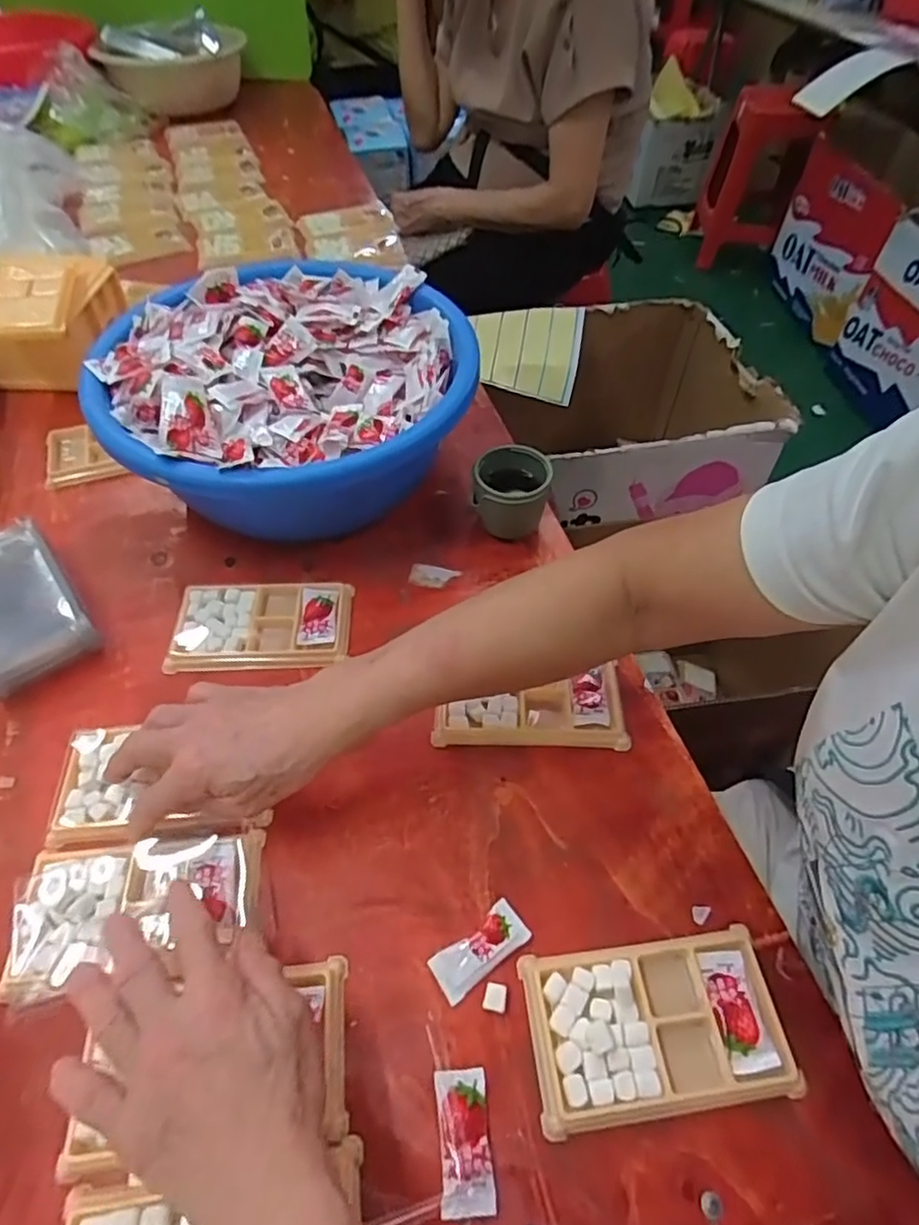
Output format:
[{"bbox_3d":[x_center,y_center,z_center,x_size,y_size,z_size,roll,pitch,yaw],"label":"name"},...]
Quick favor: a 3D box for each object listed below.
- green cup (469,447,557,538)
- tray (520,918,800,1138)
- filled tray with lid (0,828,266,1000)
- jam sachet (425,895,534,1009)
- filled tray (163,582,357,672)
[{"bbox_3d":[0.045,-0.104,0.555,0.064,0.061,0.066,1,54,-1],"label":"green cup"},{"bbox_3d":[0.108,0.223,0.343,0.135,0.013,0.080,-6,54,-6],"label":"tray"},{"bbox_3d":[-0.192,0.169,0.374,0.142,0.015,0.075,-13,55,-9],"label":"filled tray with lid"},{"bbox_3d":[0.012,0.197,0.365,0.057,0.012,0.025,-29,59,-21],"label":"jam sachet"},{"bbox_3d":[-0.157,0.009,0.501,0.134,0.015,0.078,-2,54,-3],"label":"filled tray"}]

